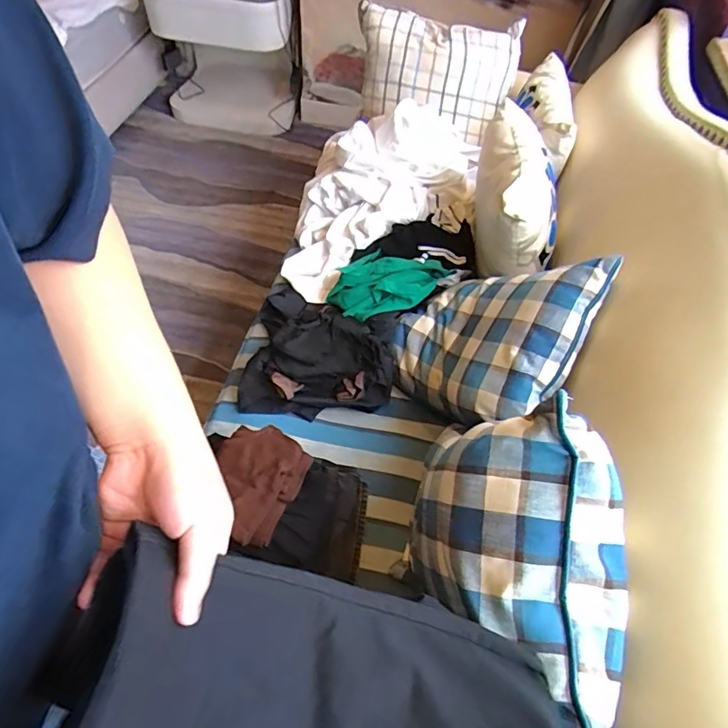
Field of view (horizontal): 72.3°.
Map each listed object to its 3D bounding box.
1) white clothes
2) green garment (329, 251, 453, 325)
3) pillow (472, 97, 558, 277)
[{"bbox_3d":[0.052,-0.411,1.269,0.448,0.223,0.552,10,54,3],"label":"white clothes"},{"bbox_3d":[0.053,-0.170,1.125,0.250,0.078,0.191,14,54,6],"label":"green garment"},{"bbox_3d":[0.322,-0.370,1.119,0.136,0.231,0.360,-1,54,-5],"label":"pillow"}]

